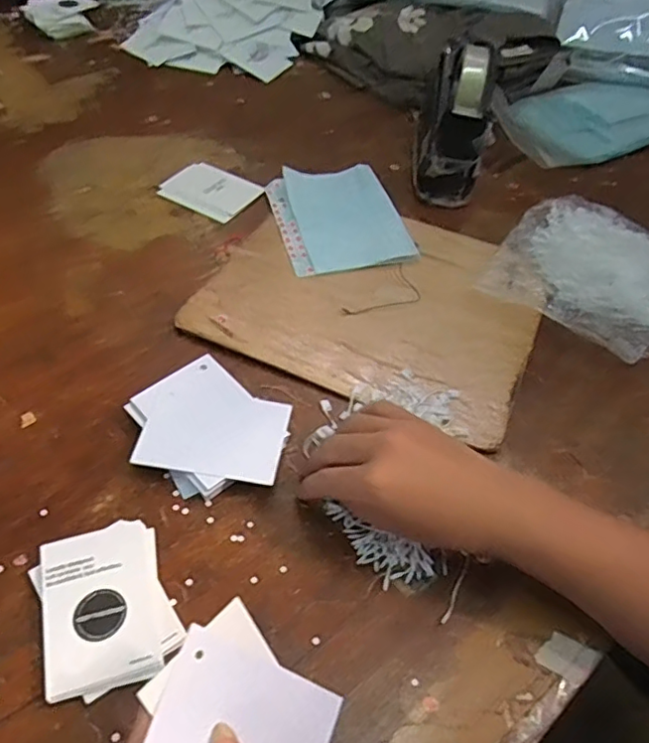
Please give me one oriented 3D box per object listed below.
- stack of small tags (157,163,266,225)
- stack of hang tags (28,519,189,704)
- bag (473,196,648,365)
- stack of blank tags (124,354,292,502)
[{"bbox_3d":[-0.123,-0.197,0.644,0.097,0.004,0.074,28,54,18],"label":"stack of small tags"},{"bbox_3d":[-0.131,0.140,0.358,0.073,0.012,0.094,-19,54,-18],"label":"stack of hang tags"},{"bbox_3d":[0.259,-0.095,0.571,0.176,0.029,0.169,29,54,19],"label":"bag"},{"bbox_3d":[-0.083,0.042,0.440,0.118,0.017,0.099,22,53,14],"label":"stack of blank tags"}]

